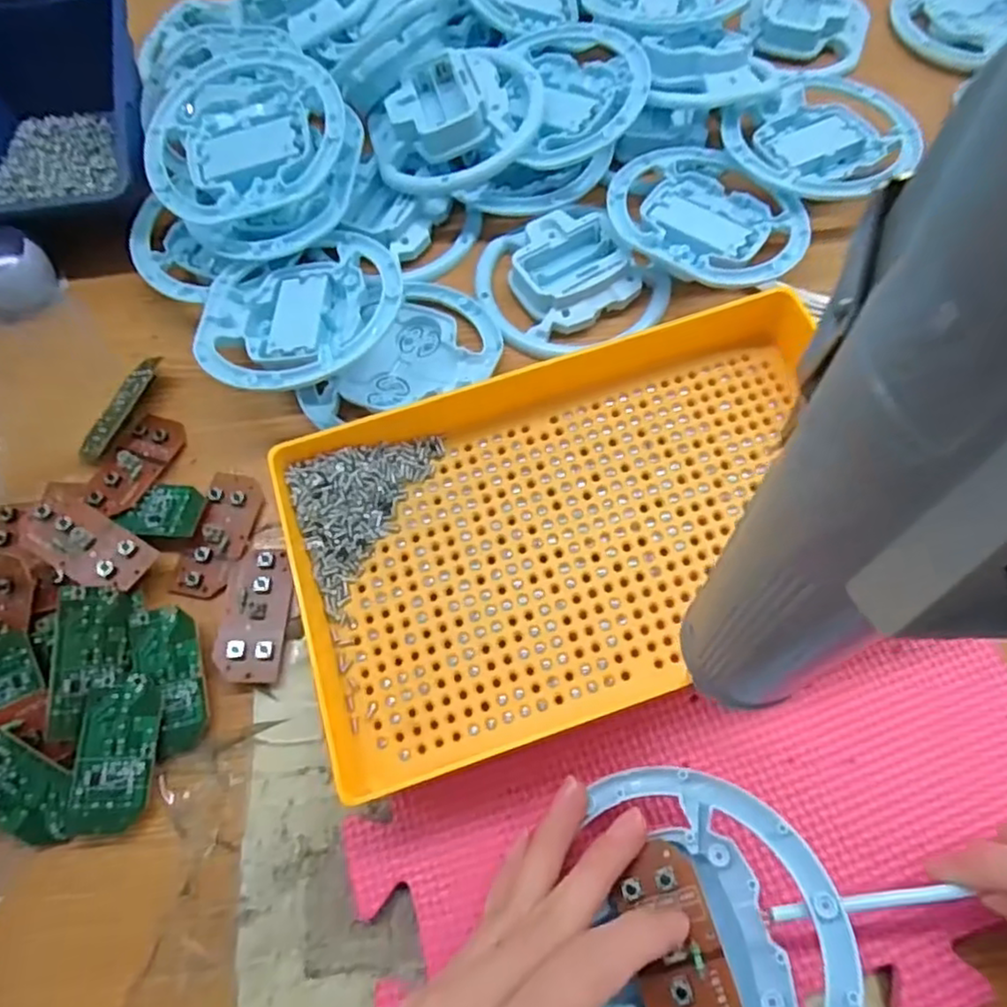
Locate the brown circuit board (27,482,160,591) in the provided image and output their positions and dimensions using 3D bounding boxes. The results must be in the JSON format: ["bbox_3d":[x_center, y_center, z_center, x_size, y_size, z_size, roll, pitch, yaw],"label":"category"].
[{"bbox_3d":[-0.191,0.016,0.296,0.068,0.013,0.030,33,60,10],"label":"brown circuit board"}]

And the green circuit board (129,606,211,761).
[{"bbox_3d":[-0.141,0.074,0.277,0.027,0.006,0.060,-14,68,-3],"label":"green circuit board"}]

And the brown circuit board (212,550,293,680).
[{"bbox_3d":[-0.109,0.048,0.288,0.028,0.006,0.058,0,68,2],"label":"brown circuit board"}]

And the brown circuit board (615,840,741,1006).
[{"bbox_3d":[0.055,0.142,0.213,0.027,0.009,0.053,-14,56,-3],"label":"brown circuit board"}]

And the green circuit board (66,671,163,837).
[{"bbox_3d":[-0.157,0.101,0.267,0.029,0.006,0.060,5,70,-13],"label":"green circuit board"}]

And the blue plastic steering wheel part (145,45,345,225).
[{"bbox_3d":[-0.134,-0.193,0.351,0.102,0.026,0.095,-13,77,3],"label":"blue plastic steering wheel part"}]

